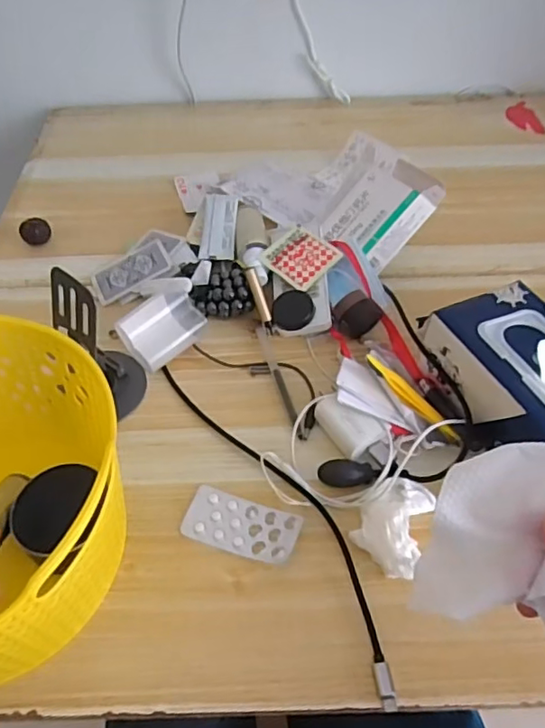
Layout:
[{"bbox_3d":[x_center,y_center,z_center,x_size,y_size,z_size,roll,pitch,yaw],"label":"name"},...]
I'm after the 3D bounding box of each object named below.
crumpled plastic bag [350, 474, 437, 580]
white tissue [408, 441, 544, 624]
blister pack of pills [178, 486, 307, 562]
[{"bbox_3d":[0.091,0.116,0.431,0.047,0.021,0.072,19,54,17],"label":"crumpled plastic bag"},{"bbox_3d":[0.136,0.100,0.313,0.096,0.072,0.109,15,53,13],"label":"white tissue"},{"bbox_3d":[-0.024,0.123,0.446,0.087,0.008,0.042,16,53,14],"label":"blister pack of pills"}]

